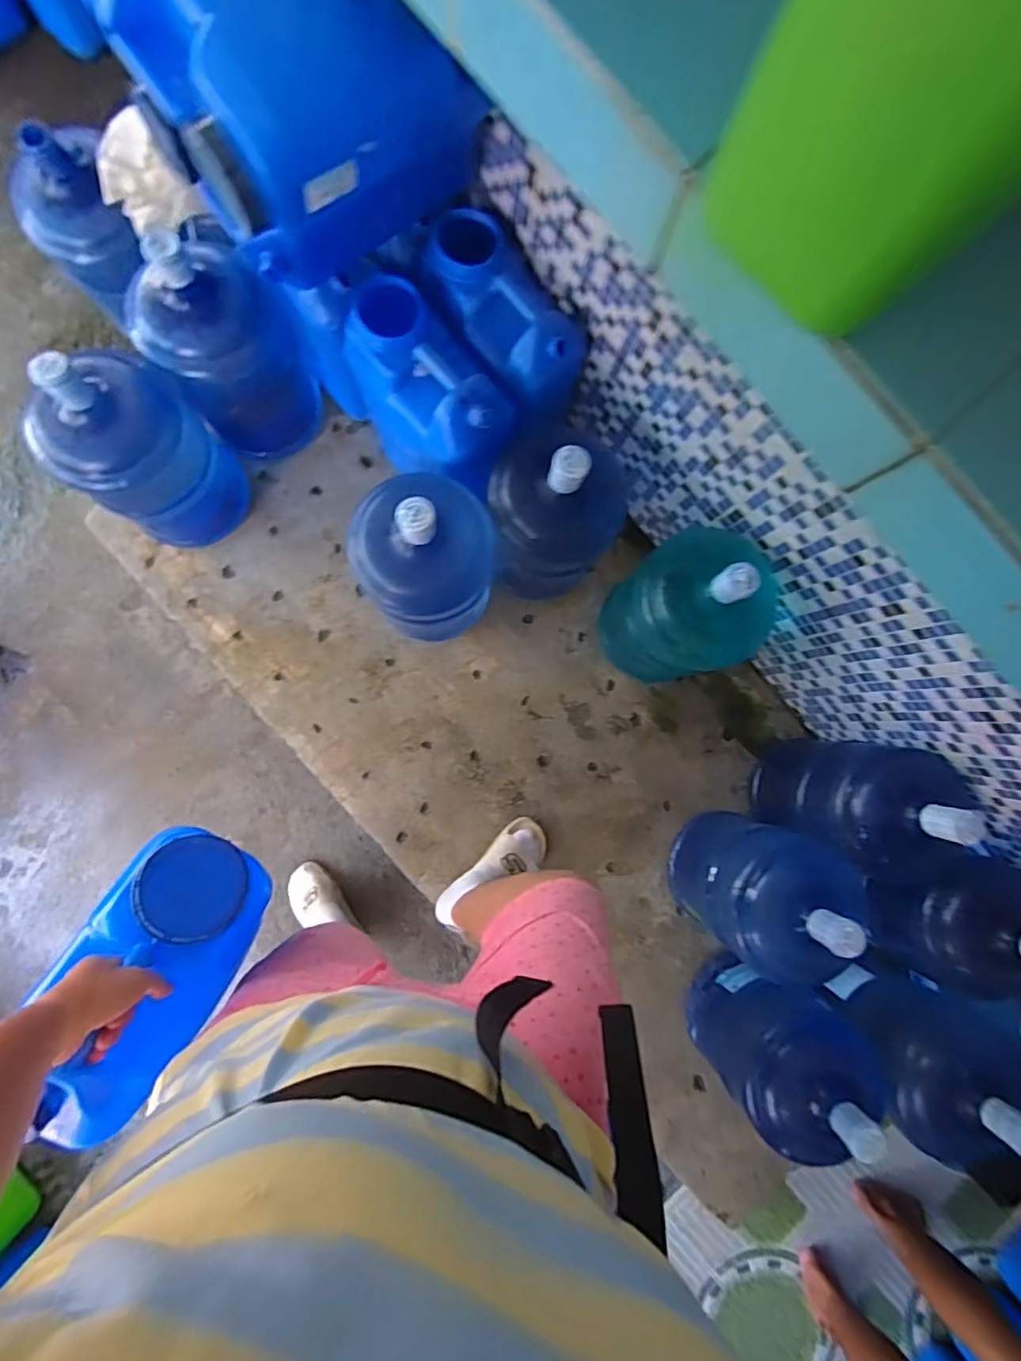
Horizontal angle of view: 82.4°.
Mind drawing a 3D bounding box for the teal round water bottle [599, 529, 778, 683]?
[{"bbox_3d":[0.370,-0.147,1.193,0.267,0.492,0.258,0,87,-5],"label":"teal round water bottle"}]

